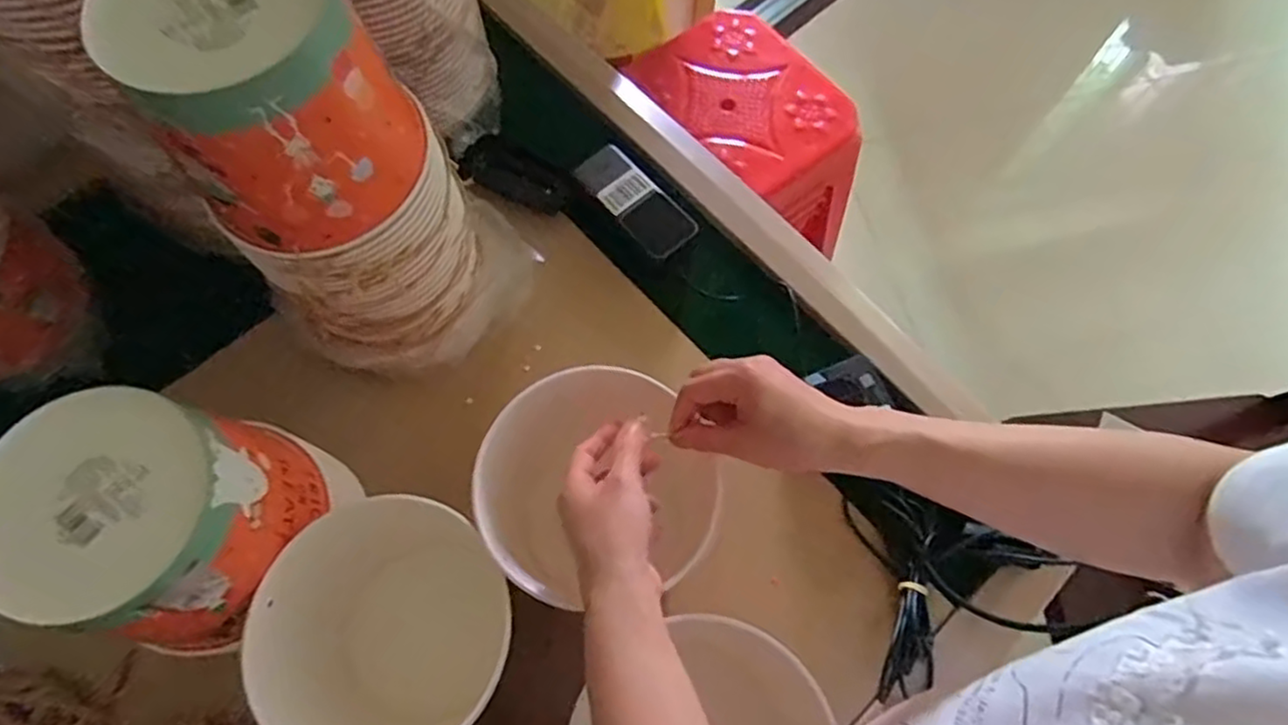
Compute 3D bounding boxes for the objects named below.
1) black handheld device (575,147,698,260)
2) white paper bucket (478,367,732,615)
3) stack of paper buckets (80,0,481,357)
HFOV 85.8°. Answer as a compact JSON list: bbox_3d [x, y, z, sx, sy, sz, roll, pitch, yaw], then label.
[{"bbox_3d":[-0.006,-0.152,0.652,0.119,0.013,0.052,44,76,4],"label":"black handheld device"},{"bbox_3d":[-0.028,0.102,0.519,0.162,0.148,0.160,0,68,-1],"label":"white paper bucket"},{"bbox_3d":[-0.215,-0.135,0.501,0.144,0.285,0.152,-27,71,-11],"label":"stack of paper buckets"}]

